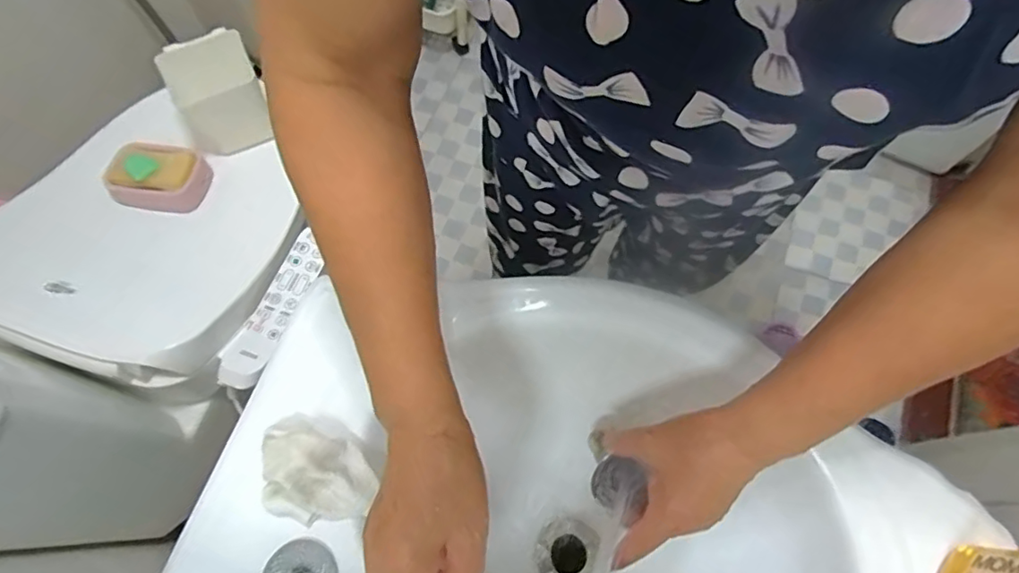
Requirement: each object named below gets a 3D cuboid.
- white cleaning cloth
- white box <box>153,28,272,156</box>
[{"bbox_3d":[-0.146,0.138,0.418,0.082,0.041,0.068,8,69,3],"label":"white cleaning cloth"},{"bbox_3d":[-0.413,-0.278,0.804,0.117,0.109,0.113,-24,71,-9],"label":"white box"}]

